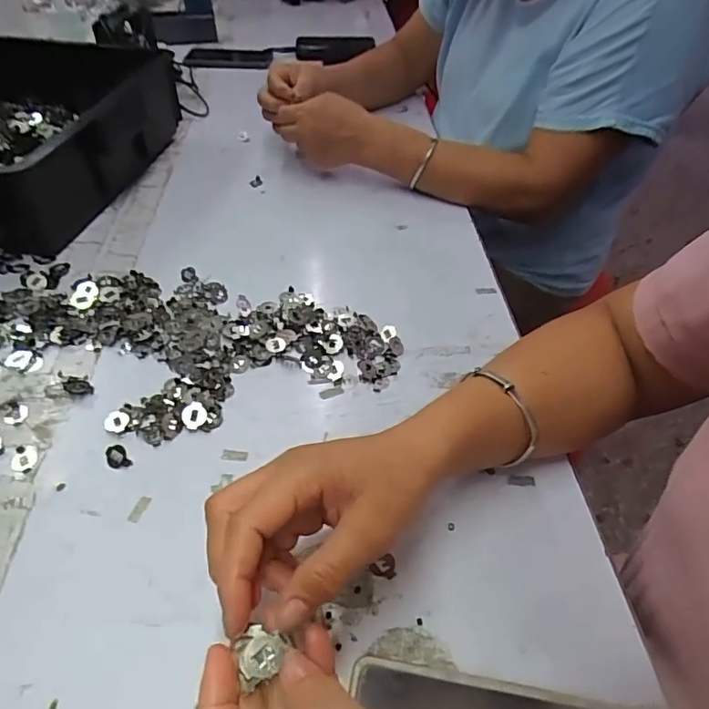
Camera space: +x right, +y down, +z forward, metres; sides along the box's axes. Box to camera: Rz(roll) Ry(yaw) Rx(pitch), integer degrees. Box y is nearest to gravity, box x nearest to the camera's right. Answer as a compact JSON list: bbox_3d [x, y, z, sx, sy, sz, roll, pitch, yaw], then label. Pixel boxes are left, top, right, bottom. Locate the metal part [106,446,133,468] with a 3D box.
[{"bbox_3d":[-0.171,0.074,0.376,0.014,0.005,0.022,-31,53,-27],"label":"metal part"}]

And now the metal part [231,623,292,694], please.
[{"bbox_3d":[-0.042,0.135,0.238,0.023,0.004,0.023,-17,48,-17],"label":"metal part"}]

